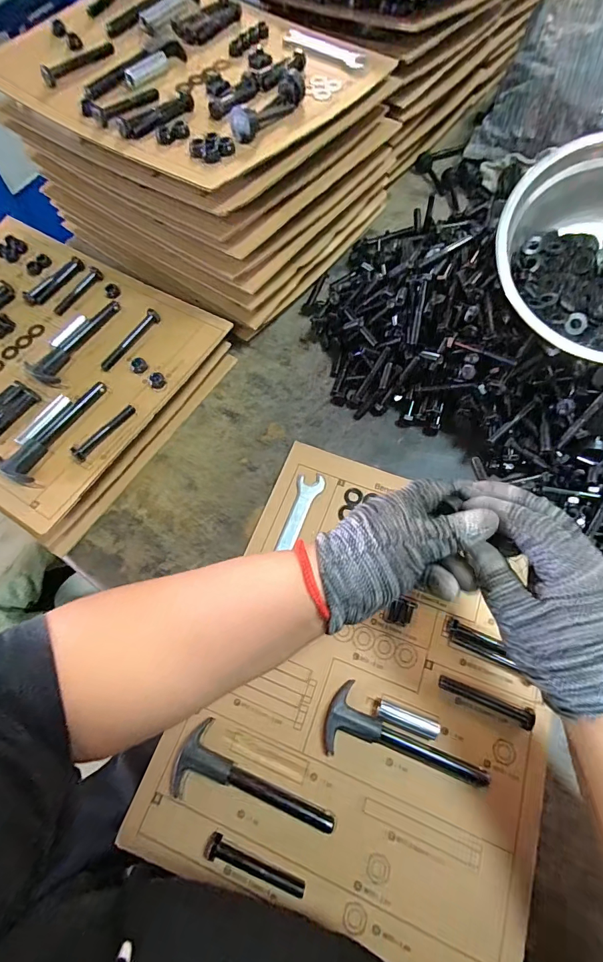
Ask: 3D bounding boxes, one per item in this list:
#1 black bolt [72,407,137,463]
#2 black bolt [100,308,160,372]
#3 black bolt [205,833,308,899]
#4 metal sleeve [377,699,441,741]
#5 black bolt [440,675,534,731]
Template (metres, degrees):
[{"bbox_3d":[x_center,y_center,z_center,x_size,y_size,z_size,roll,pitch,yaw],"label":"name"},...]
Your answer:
[{"bbox_3d":[-0.200,-0.051,0.413,0.014,0.013,0.075,30,71,14],"label":"black bolt"},{"bbox_3d":[-0.196,-0.162,0.464,0.013,0.011,0.091,33,72,15],"label":"black bolt"},{"bbox_3d":[-0.036,0.291,0.304,0.078,0.012,0.016,21,69,11],"label":"black bolt"},{"bbox_3d":[0.091,0.201,0.343,0.052,0.010,0.014,18,68,10],"label":"metal sleeve"},{"bbox_3d":[0.157,0.188,0.350,0.075,0.010,0.014,16,67,23],"label":"black bolt"}]

